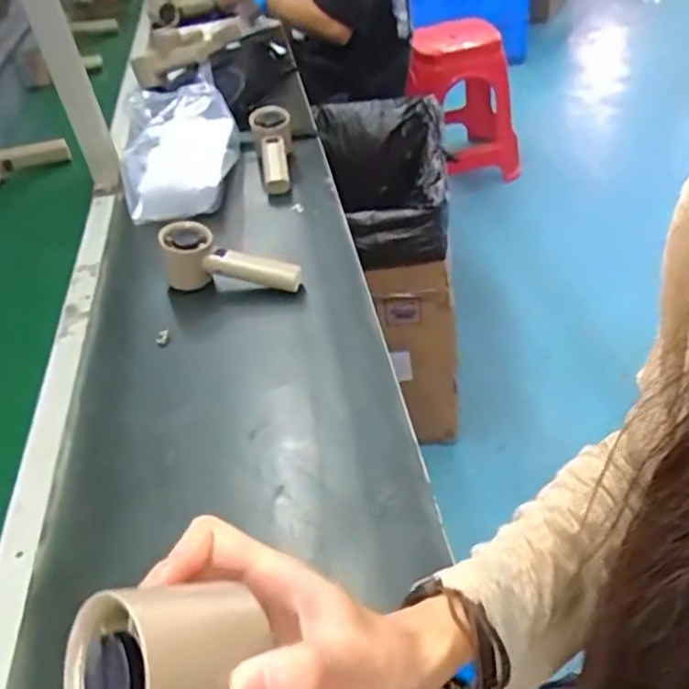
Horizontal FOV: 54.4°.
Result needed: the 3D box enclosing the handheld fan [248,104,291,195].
[{"bbox_3d":[-0.102,-0.279,0.966,0.057,0.049,0.159,-8,60,-1],"label":"handheld fan"}]

